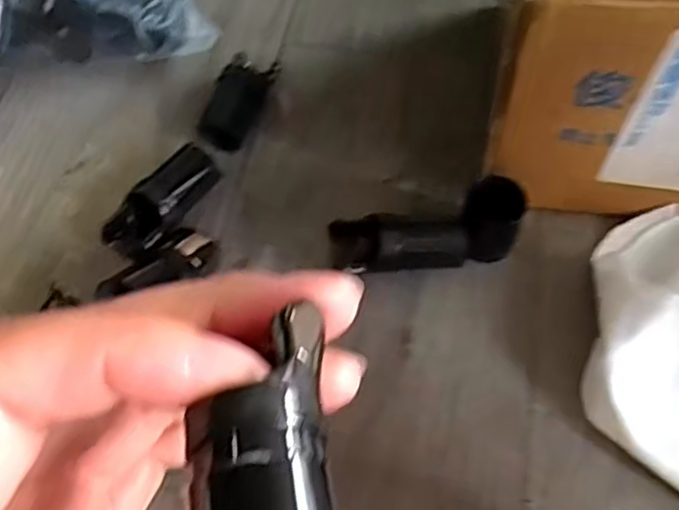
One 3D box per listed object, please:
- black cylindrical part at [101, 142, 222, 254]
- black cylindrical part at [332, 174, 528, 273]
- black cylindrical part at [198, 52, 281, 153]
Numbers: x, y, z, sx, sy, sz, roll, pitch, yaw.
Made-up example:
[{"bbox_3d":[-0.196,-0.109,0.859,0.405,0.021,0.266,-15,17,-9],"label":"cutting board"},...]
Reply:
[{"bbox_3d":[-0.072,-0.022,0.291,0.021,0.021,0.051,28,65,18],"label":"black cylindrical part"},{"bbox_3d":[0.033,-0.008,0.274,0.071,0.030,0.023,-10,60,-3],"label":"black cylindrical part"},{"bbox_3d":[-0.044,-0.069,0.319,0.019,0.018,0.050,14,62,11],"label":"black cylindrical part"}]

